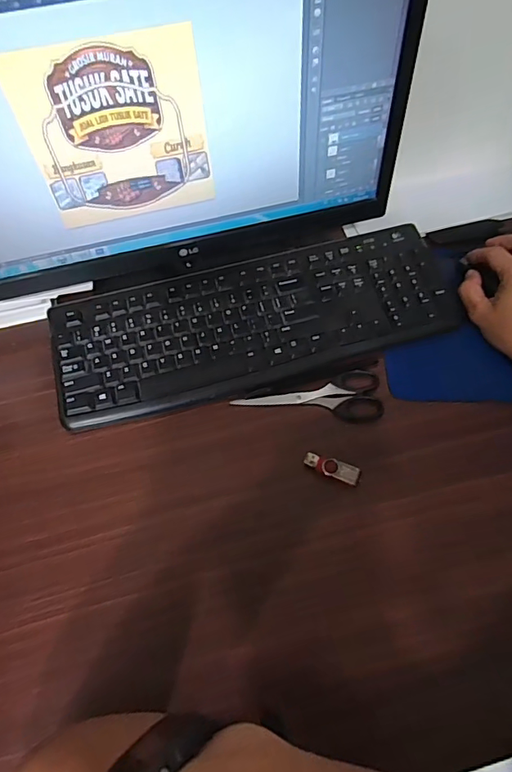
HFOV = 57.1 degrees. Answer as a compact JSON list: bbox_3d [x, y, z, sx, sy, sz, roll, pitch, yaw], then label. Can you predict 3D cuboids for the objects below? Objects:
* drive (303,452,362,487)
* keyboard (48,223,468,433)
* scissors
[{"bbox_3d":[0.072,0.078,0.444,0.053,0.006,0.018,17,62,11],"label":"drive"},{"bbox_3d":[0.001,-0.076,0.517,0.433,0.018,0.154,-15,67,-4],"label":"keyboard"},{"bbox_3d":[0.055,0.016,0.488,0.148,0.005,0.057,-5,60,-1],"label":"scissors"}]

